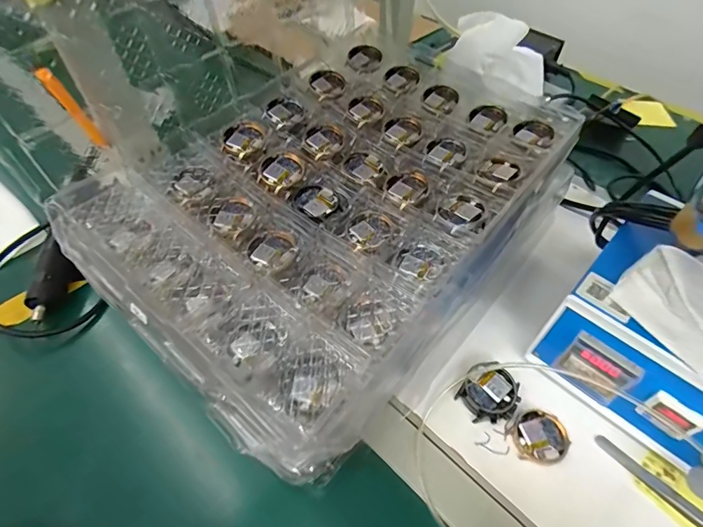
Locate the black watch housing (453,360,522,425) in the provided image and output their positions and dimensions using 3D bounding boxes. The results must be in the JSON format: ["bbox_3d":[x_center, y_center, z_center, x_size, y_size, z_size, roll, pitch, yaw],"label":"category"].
[{"bbox_3d":[0.126,0.116,0.366,0.046,0.019,0.051,34,58,24],"label":"black watch housing"}]

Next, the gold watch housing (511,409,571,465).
[{"bbox_3d":[0.163,0.150,0.351,0.046,0.008,0.042,1,51,0],"label":"gold watch housing"}]

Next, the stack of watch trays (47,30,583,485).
[{"bbox_3d":[-0.013,-0.062,0.428,0.332,0.113,0.442,36,59,25],"label":"stack of watch trays"}]

